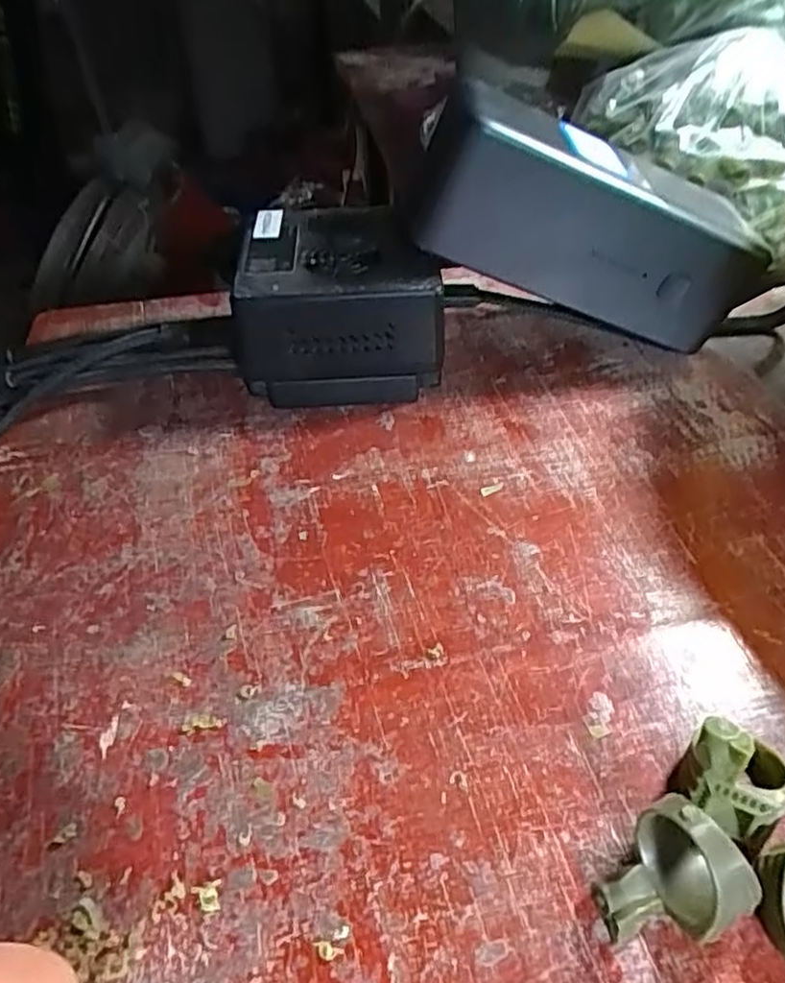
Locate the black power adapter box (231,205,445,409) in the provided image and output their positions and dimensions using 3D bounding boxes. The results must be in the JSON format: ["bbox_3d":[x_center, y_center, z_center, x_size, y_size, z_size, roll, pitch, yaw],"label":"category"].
[{"bbox_3d":[-0.022,-0.076,0.278,0.079,0.053,0.075,-4,45,-1],"label":"black power adapter box"}]

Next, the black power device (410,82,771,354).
[{"bbox_3d":[0.073,-0.092,0.250,0.132,0.058,0.034,17,41,-20],"label":"black power device"}]

